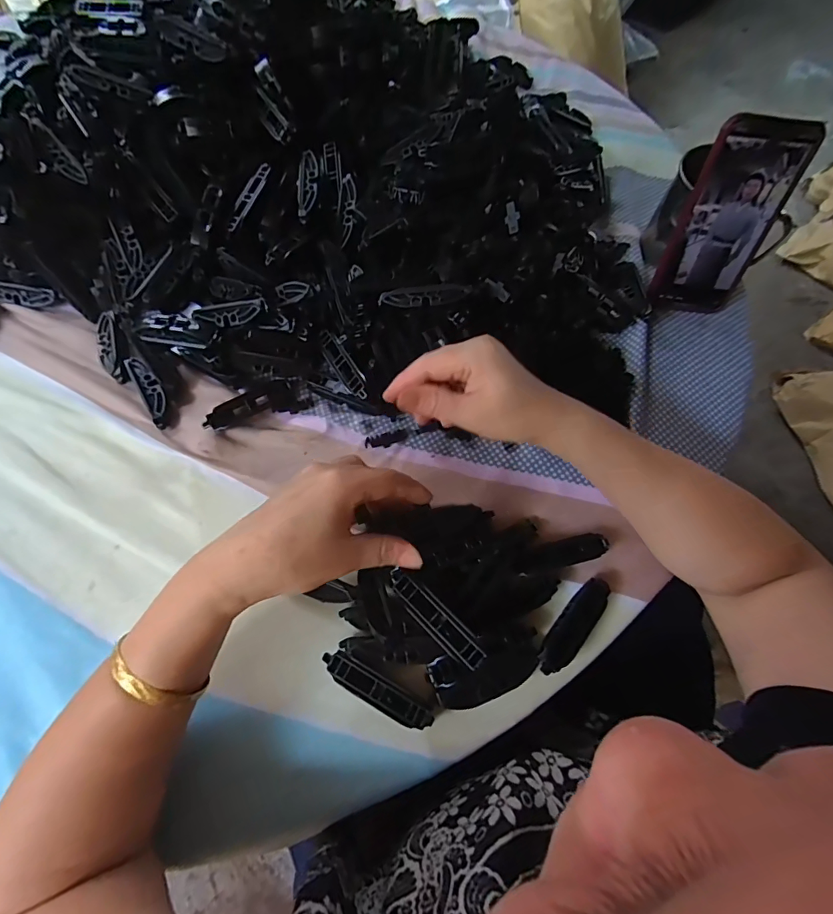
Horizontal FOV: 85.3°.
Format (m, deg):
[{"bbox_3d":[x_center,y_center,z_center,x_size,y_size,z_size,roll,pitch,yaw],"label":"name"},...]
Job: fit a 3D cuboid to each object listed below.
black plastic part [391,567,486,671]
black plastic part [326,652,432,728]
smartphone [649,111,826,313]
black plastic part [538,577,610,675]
[{"bbox_3d":[0.011,0.102,0.291,0.018,0.012,0.076,-41,74,-18],"label":"black plastic part"},{"bbox_3d":[-0.027,0.158,0.304,0.080,0.010,0.019,29,68,10],"label":"black plastic part"},{"bbox_3d":[0.276,-0.206,0.403,0.076,0.157,0.017,10,46,4],"label":"smartphone"},{"bbox_3d":[0.115,0.121,0.325,0.023,0.014,0.079,42,71,15],"label":"black plastic part"}]

